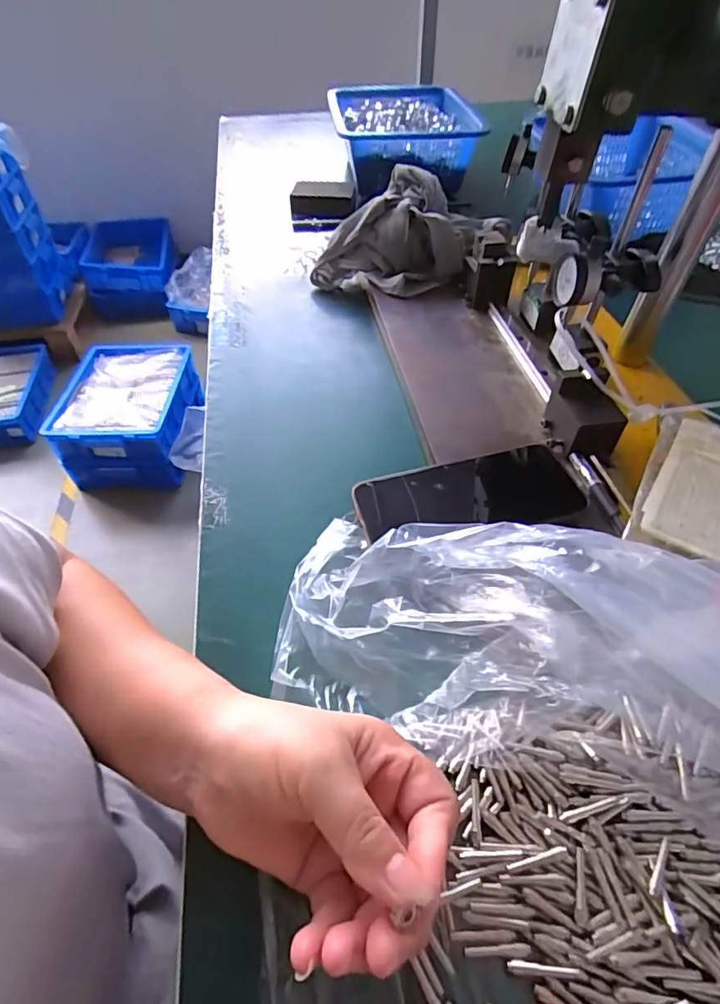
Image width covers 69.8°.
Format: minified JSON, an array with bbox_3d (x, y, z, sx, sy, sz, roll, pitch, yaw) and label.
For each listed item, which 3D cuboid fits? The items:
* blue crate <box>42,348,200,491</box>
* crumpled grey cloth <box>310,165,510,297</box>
[{"bbox_3d":[-0.671,-0.256,1.539,0.357,0.217,0.432,2,49,3],"label":"blue crate"},{"bbox_3d":[0.061,-0.319,0.631,0.186,0.100,0.157,30,56,25],"label":"crumpled grey cloth"}]

